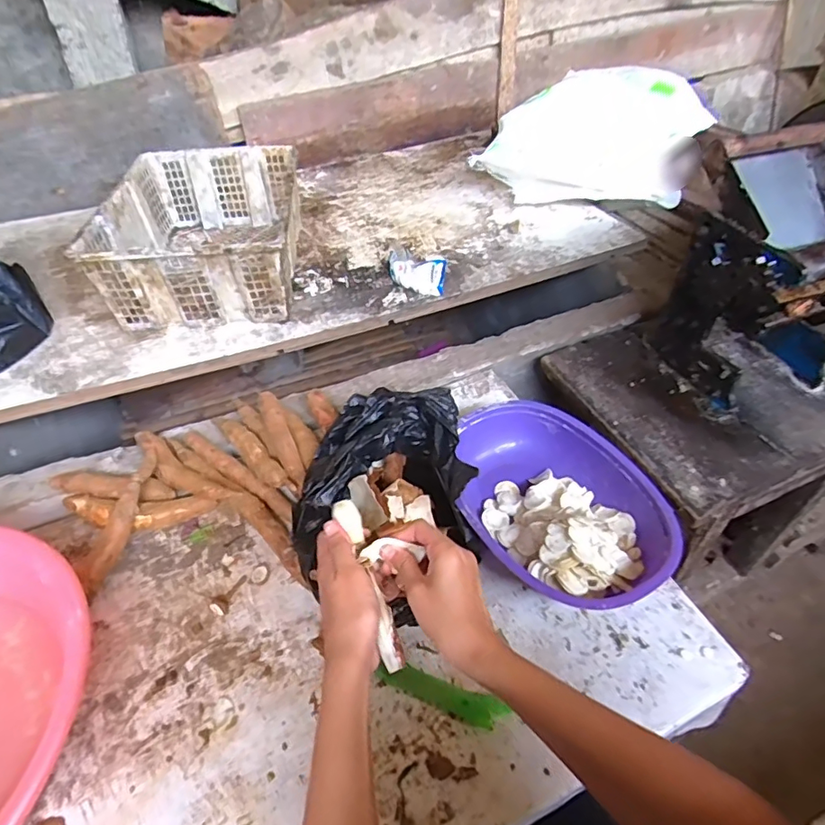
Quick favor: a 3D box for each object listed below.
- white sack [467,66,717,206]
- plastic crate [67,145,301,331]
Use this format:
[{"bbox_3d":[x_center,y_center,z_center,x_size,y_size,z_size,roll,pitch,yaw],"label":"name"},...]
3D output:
[{"bbox_3d":[0.441,-0.670,1.224,0.440,0.168,0.414,16,48,17],"label":"white sack"},{"bbox_3d":[-0.394,-0.365,1.026,0.328,0.171,0.459,-6,45,-3],"label":"plastic crate"}]

